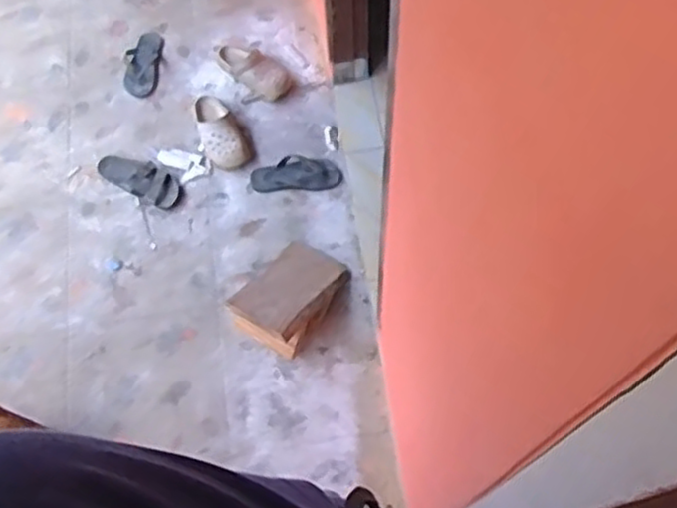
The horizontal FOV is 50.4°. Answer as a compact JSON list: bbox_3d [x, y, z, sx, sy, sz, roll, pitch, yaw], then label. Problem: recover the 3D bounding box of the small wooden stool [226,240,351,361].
[{"bbox_3d":[-0.121,0.094,1.801,0.184,0.156,0.286,29,70,15],"label":"small wooden stool"}]

